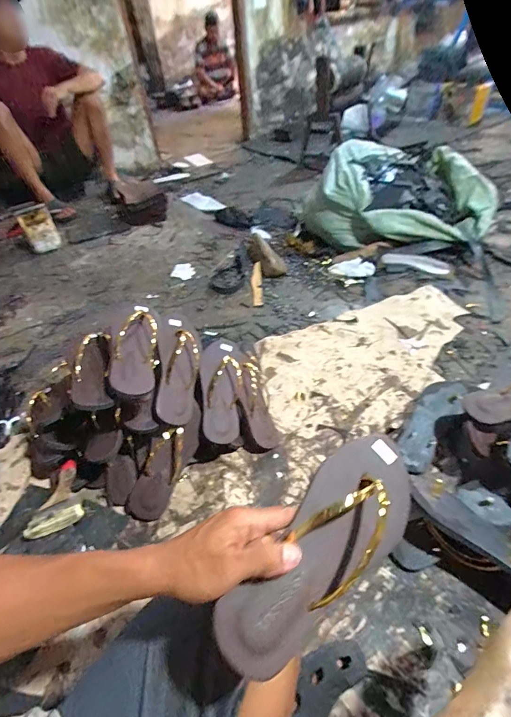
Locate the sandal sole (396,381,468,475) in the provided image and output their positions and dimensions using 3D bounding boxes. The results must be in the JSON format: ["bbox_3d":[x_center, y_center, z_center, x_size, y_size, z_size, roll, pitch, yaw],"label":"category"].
[{"bbox_3d":[0.363,0.128,0.752,0.076,0.031,0.225,28,68,31],"label":"sandal sole"}]

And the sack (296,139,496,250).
[{"bbox_3d":[0.528,-0.615,1.389,0.681,0.266,0.407,23,51,27],"label":"sack"}]

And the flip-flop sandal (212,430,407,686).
[{"bbox_3d":[0.064,0.159,0.322,0.235,0.060,0.090,-34,70,-25],"label":"flip-flop sandal"}]

